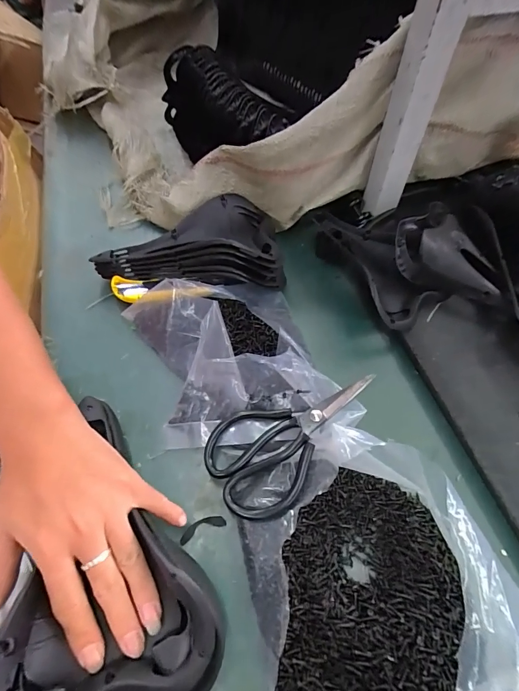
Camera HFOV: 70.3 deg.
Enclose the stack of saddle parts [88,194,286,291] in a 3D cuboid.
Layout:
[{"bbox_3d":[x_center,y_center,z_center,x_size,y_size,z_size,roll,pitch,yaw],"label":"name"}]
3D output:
[{"bbox_3d":[-0.089,-0.155,0.520,0.254,0.089,0.146,7,57,3],"label":"stack of saddle parts"}]

